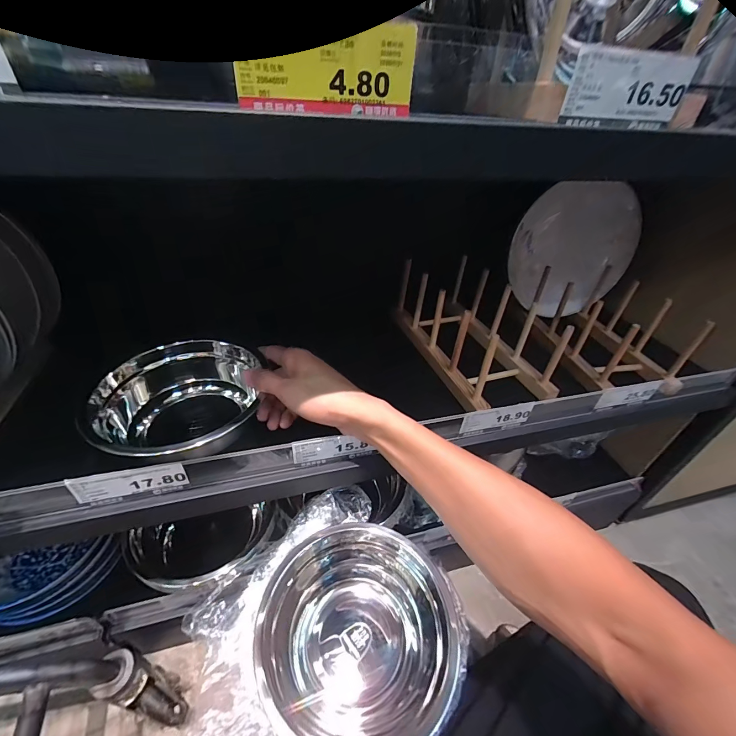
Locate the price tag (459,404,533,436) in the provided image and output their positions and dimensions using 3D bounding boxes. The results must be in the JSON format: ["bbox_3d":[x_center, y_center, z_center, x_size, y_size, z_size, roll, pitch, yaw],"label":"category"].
[{"bbox_3d":[0.151,0.061,0.409,0.089,0.035,0.005,-6,38,-14],"label":"price tag"}]

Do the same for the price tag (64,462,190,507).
[{"bbox_3d":[-0.216,0.105,0.318,0.089,0.034,0.006,-7,40,-15],"label":"price tag"}]

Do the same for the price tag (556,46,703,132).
[{"bbox_3d":[0.164,-0.174,0.218,0.085,0.037,0.005,-5,40,-12],"label":"price tag"}]

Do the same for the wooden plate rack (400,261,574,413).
[{"bbox_3d":[0.146,-0.061,0.504,0.124,0.095,0.250,-9,41,-17],"label":"wooden plate rack"}]

